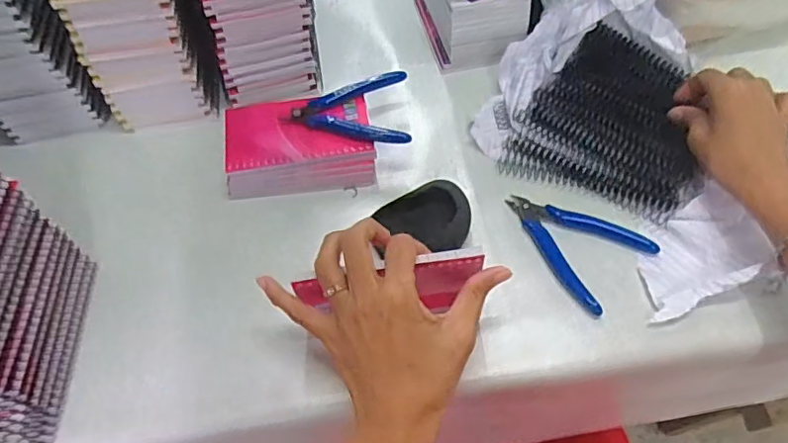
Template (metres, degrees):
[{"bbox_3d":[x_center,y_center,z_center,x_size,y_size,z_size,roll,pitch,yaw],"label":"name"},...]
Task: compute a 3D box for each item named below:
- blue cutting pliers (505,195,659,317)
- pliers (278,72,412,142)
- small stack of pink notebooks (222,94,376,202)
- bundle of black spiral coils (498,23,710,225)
[{"bbox_3d":[0.154,0.013,0.483,0.085,0.007,0.119,-33,61,-18],"label":"blue cutting pliers"},{"bbox_3d":[-0.043,-0.107,0.527,0.110,0.013,0.086,-4,57,0],"label":"pliers"},{"bbox_3d":[-0.087,-0.071,0.528,0.132,0.034,0.087,-6,57,-1],"label":"small stack of pink notebooks"},{"bbox_3d":[0.202,-0.098,0.518,0.159,0.028,0.177,21,60,15],"label":"bundle of black spiral coils"}]

